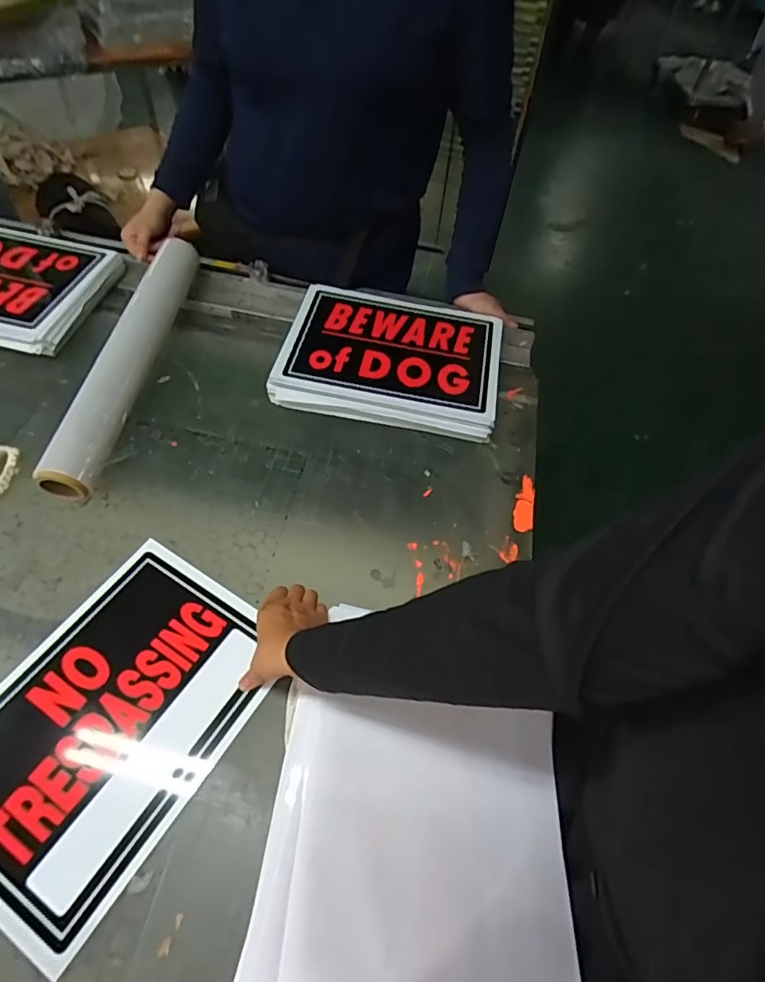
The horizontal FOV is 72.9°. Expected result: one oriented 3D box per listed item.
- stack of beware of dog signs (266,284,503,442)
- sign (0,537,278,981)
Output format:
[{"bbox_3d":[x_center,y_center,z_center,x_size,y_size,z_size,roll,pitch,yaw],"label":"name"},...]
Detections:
[{"bbox_3d":[0.017,-0.227,0.880,0.359,0.048,0.275,10,55,2],"label":"stack of beware of dog signs"},{"bbox_3d":[-0.296,0.244,0.570,0.252,0.010,0.349,29,59,14],"label":"sign"}]

